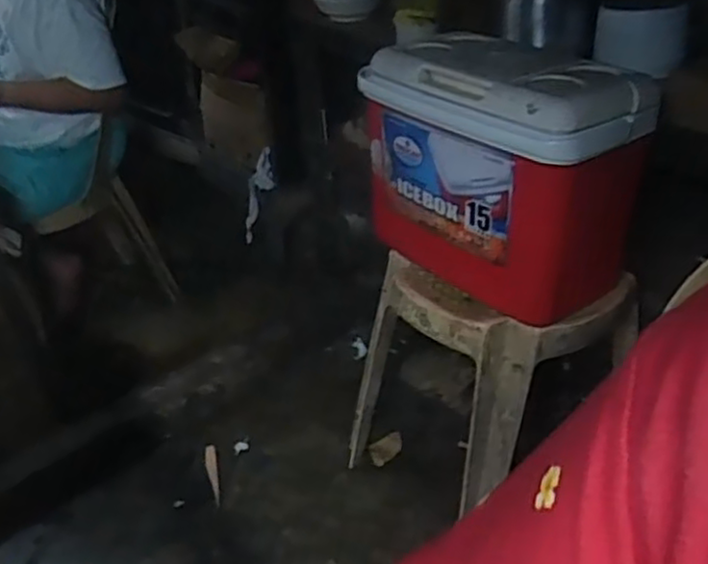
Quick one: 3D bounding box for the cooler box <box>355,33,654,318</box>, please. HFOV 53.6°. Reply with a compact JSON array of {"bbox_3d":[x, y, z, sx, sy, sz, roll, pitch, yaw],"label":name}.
[{"bbox_3d":[0.225,-0.169,1.049,0.244,0.333,0.377,-27,41,-28],"label":"cooler box"}]

